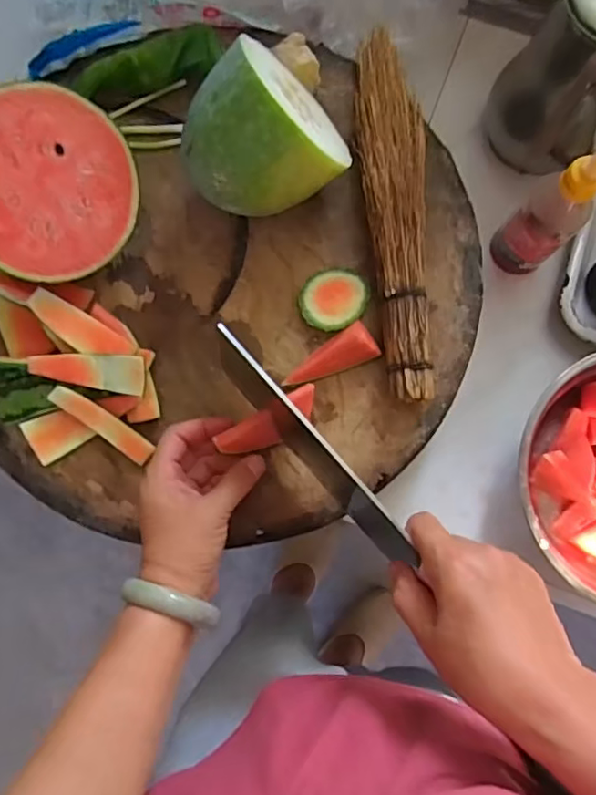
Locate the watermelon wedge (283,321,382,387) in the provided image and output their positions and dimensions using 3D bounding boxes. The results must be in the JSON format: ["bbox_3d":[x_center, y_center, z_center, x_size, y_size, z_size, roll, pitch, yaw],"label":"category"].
[{"bbox_3d":[0.024,-0.032,0.485,0.080,0.031,0.033,-28,83,8],"label":"watermelon wedge"}]

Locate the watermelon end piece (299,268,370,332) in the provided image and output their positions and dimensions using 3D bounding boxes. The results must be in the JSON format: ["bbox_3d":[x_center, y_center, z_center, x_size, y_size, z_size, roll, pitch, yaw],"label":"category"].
[{"bbox_3d":[0.031,-0.085,0.510,0.055,0.017,0.057,0,81,-2],"label":"watermelon end piece"}]

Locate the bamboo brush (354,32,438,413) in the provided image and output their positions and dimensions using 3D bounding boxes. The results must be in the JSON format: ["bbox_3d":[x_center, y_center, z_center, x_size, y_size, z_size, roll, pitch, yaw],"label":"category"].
[{"bbox_3d":[0.081,-0.161,0.506,0.057,0.036,0.328,-1,81,-2],"label":"bamboo brush"}]

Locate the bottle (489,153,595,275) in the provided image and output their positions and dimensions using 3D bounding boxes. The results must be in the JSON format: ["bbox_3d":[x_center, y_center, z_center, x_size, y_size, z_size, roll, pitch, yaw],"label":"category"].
[{"bbox_3d":[0.226,-0.162,0.526,0.045,0.152,0.052,-43,85,-7],"label":"bottle"}]

